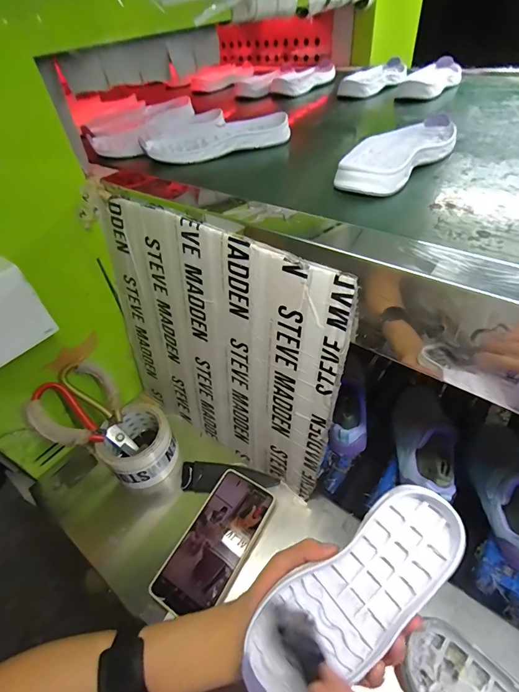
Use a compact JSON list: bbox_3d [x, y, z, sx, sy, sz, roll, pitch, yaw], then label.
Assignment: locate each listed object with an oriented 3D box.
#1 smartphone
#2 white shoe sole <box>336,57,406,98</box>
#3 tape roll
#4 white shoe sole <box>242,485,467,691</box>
[{"bbox_3d":[-0.052,0.237,0.428,0.080,0.012,0.163,23,54,29],"label":"smartphone"},{"bbox_3d":[0.223,-0.513,0.671,0.100,0.026,0.219,20,53,26],"label":"white shoe sole"},{"bbox_3d":[-0.173,0.142,0.495,0.090,0.068,0.094,0,36,0],"label":"tape roll"},{"bbox_3d":[0.074,0.195,0.275,0.200,0.024,0.069,-41,44,-1],"label":"white shoe sole"}]

